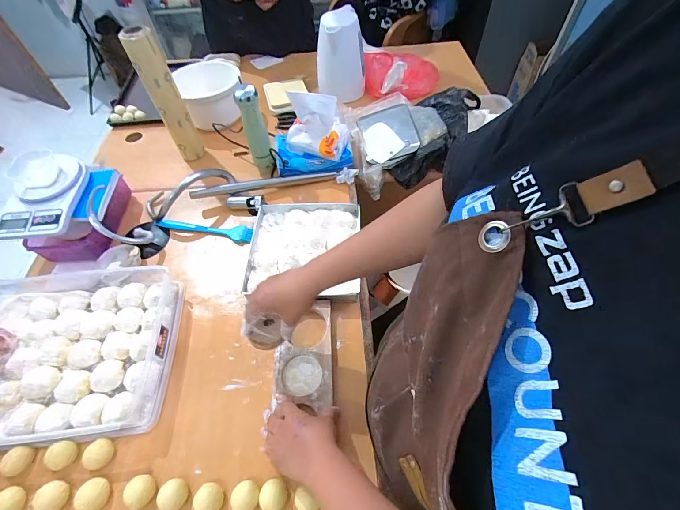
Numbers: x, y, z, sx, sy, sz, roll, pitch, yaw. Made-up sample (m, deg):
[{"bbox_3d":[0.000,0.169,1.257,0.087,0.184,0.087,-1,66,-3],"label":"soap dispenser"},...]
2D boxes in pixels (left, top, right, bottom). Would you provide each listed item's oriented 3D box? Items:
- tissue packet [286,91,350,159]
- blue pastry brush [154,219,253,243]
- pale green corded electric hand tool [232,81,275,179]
[{"bbox_3d":[-0.059,-0.309,0.765,0.139,0.135,0.068,9,56,10],"label":"tissue packet"},{"bbox_3d":[-0.317,-0.063,0.766,0.236,0.022,0.034,9,56,10],"label":"blue pastry brush"},{"bbox_3d":[-0.199,-0.292,0.782,0.053,0.211,0.053,-19,56,-9],"label":"pale green corded electric hand tool"}]

